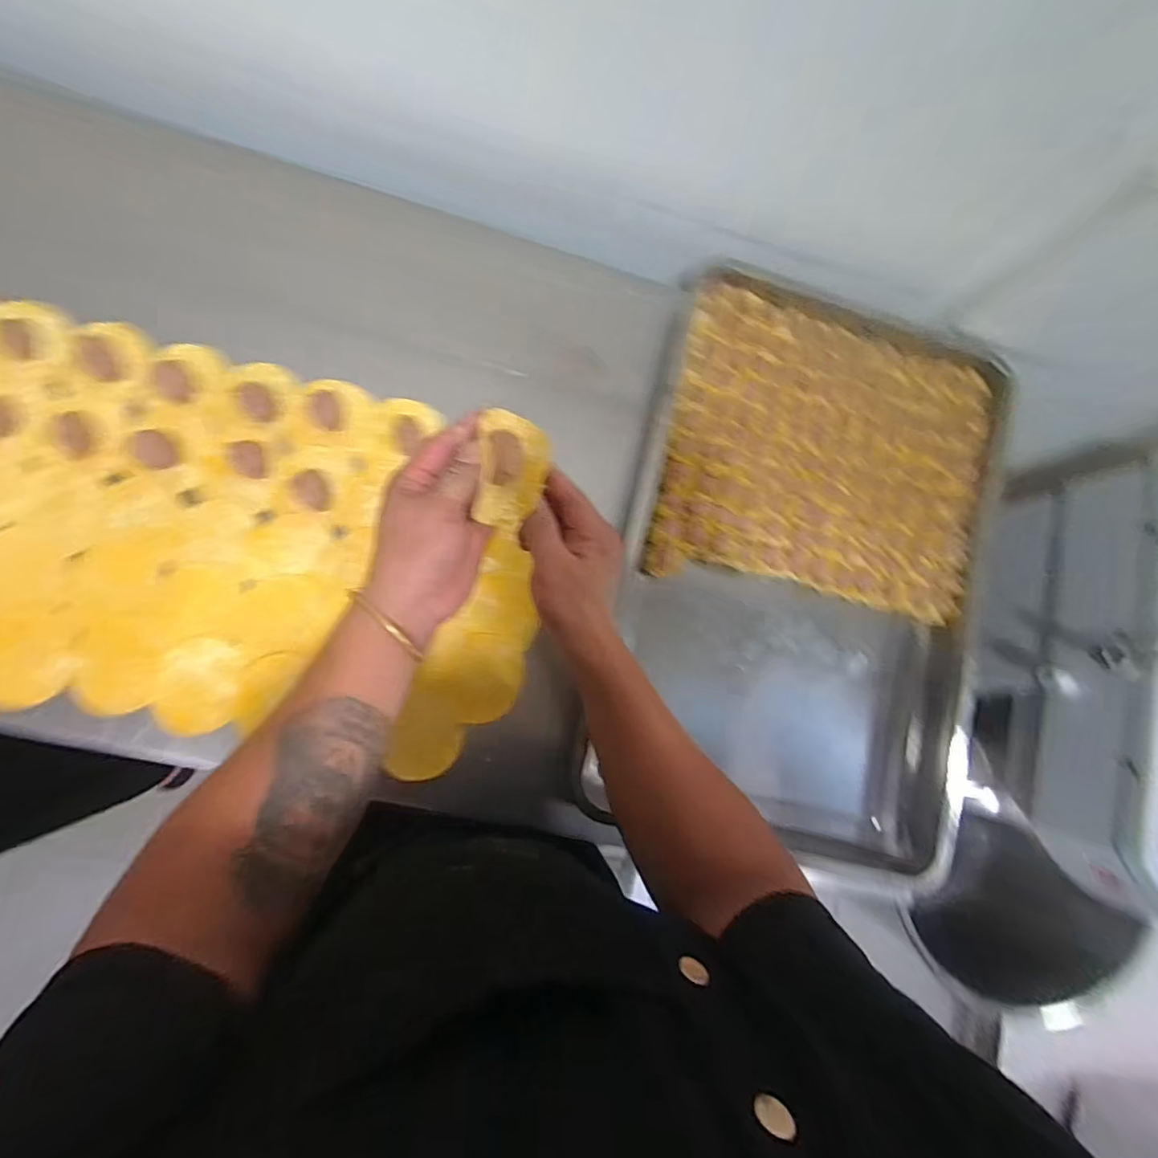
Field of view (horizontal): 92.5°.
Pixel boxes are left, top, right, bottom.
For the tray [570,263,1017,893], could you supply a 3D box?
[{"bbox_3d":[0.247,-0.014,0.593,0.400,0.059,0.588,14,81,-6],"label":"tray"}]

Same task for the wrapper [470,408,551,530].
[{"bbox_3d":[-0.048,-0.083,0.413,0.050,0.026,0.085,4,85,-6],"label":"wrapper"}]

